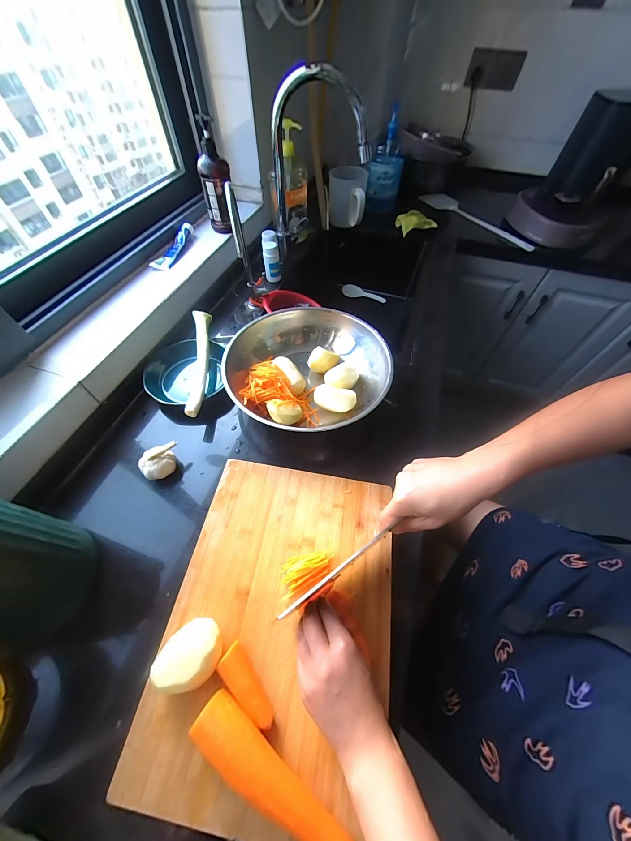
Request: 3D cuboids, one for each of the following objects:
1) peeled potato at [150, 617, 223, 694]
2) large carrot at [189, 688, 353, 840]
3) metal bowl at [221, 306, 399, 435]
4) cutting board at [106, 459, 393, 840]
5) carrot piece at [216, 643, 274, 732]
[{"bbox_3d":[-0.141,0.267,0.330,0.072,0.039,0.056,-30,62,-19],"label":"peeled potato"},{"bbox_3d":[-0.038,0.341,0.280,0.175,0.050,0.039,28,61,17],"label":"large carrot"},{"bbox_3d":[-0.017,-0.100,0.576,0.291,0.082,0.302,0,57,0],"label":"metal bowl"},{"bbox_3d":[-0.041,0.237,0.372,0.264,0.017,0.367,8,57,5],"label":"cutting board"},{"bbox_3d":[-0.076,0.294,0.323,0.028,0.031,0.079,-34,63,-21],"label":"carrot piece"}]

